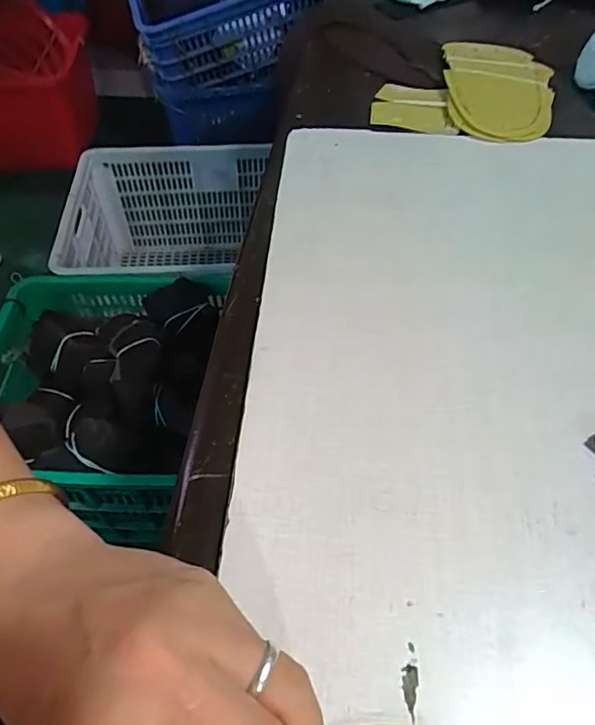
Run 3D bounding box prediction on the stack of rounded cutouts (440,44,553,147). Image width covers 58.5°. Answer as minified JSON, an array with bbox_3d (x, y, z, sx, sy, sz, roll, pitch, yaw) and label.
[{"bbox_3d":[0.201,-0.267,0.521,0.108,0.017,0.170,6,52,3],"label":"stack of rounded cutouts"}]

